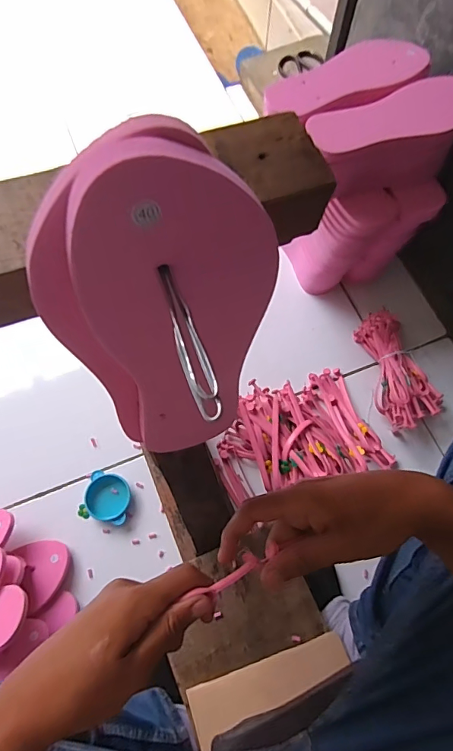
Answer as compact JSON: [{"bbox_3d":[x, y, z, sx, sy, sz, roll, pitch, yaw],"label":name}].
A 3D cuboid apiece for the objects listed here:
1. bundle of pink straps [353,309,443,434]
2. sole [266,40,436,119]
[{"bbox_3d":[0.298,-0.012,0.768,0.096,0.059,0.211,-15,69,-7],"label":"bundle of pink straps"},{"bbox_3d":[0.170,-0.424,0.619,0.247,0.019,0.090,-21,70,-10],"label":"sole"}]

